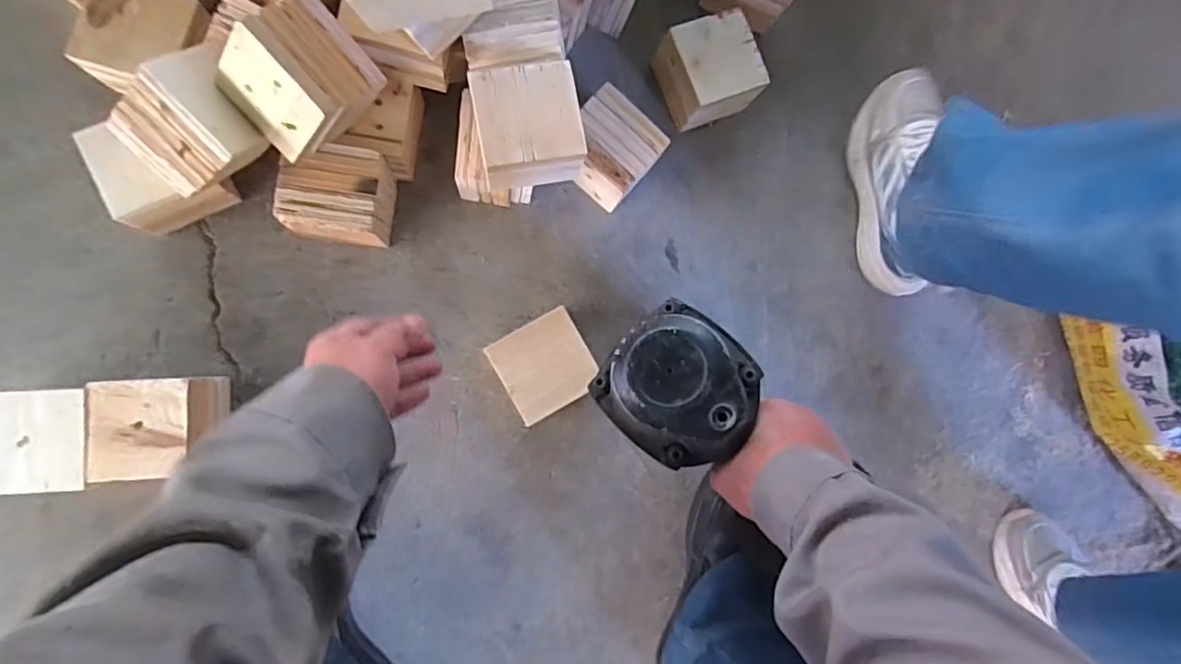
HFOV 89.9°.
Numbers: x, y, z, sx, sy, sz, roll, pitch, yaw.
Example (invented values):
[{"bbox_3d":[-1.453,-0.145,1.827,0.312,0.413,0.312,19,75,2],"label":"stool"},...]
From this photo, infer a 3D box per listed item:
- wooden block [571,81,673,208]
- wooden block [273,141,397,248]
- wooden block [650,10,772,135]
[{"bbox_3d":[0.022,-0.202,0.668,0.090,0.092,0.084,41,82,-2],"label":"wooden block"},{"bbox_3d":[-0.263,-0.140,0.628,0.096,0.102,0.092,9,86,-7],"label":"wooden block"},{"bbox_3d":[0.139,-0.306,0.699,0.096,0.075,0.102,-24,89,-8],"label":"wooden block"}]

